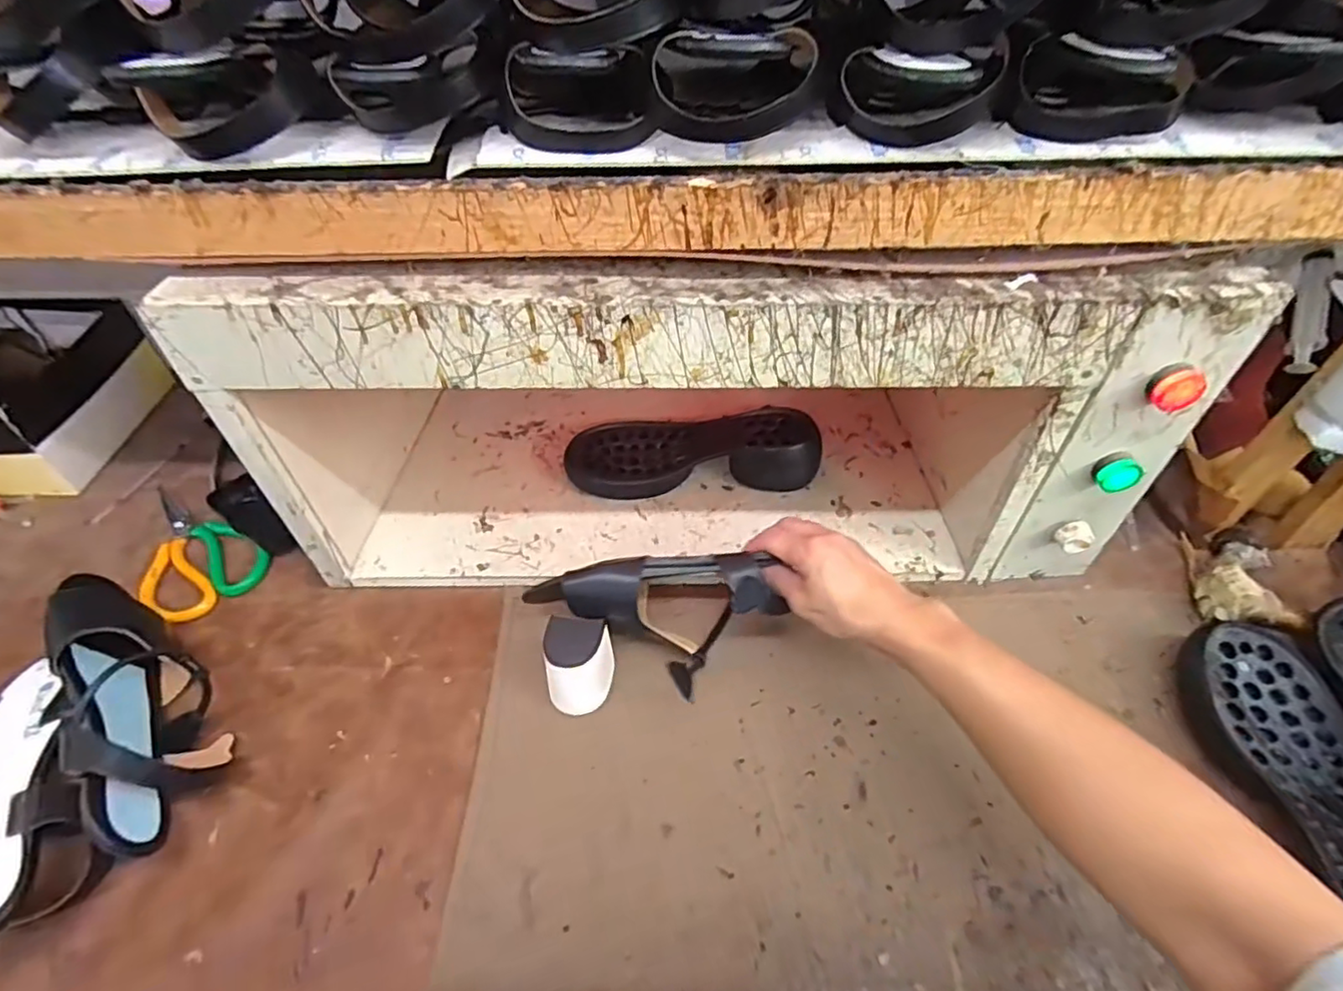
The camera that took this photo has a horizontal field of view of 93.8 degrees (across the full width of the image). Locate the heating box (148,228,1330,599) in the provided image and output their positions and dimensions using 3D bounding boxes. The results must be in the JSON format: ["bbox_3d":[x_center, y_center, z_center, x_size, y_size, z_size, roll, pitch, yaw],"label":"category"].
[{"bbox_3d":[0.029,-0.112,0.544,0.671,0.278,0.266,-1,47,2],"label":"heating box"}]

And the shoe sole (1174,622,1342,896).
[{"bbox_3d":[0.418,0.191,0.411,0.091,0.053,0.232,3,47,6],"label":"shoe sole"}]

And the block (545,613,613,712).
[{"bbox_3d":[-0.070,0.129,0.475,0.045,0.051,0.054,1,47,5],"label":"block"}]

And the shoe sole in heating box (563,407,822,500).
[{"bbox_3d":[0.020,-0.050,0.635,0.252,0.047,0.096,-1,47,2],"label":"shoe sole in heating box"}]

